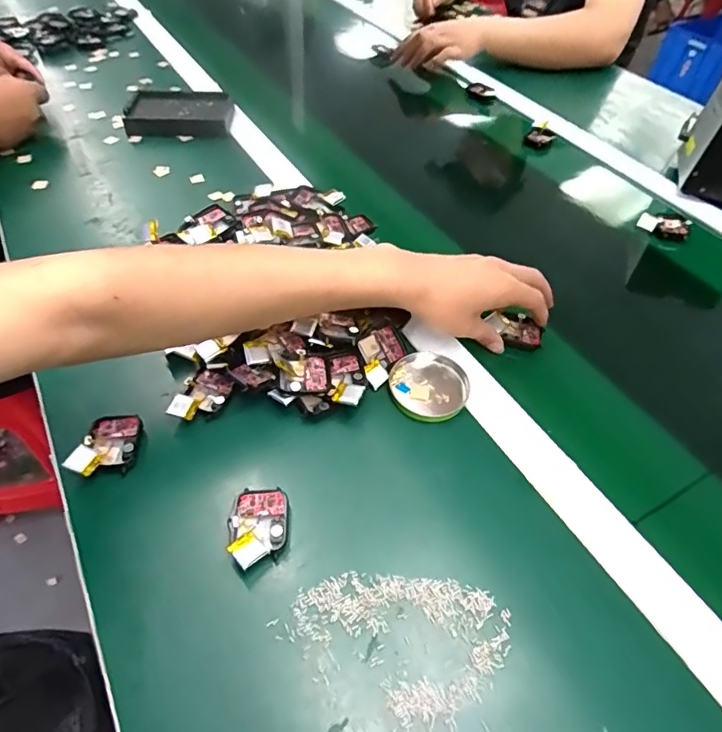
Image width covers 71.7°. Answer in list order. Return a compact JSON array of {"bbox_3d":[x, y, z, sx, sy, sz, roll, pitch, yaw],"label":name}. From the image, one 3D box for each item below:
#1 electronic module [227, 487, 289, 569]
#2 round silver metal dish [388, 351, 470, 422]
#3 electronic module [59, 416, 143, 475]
[{"bbox_3d":[-0.069,0.107,0.332,0.037,0.019,0.053,1,50,-4],"label":"electronic module"},{"bbox_3d":[0.058,0.016,0.421,0.064,0.007,0.064,2,50,-3],"label":"round silver metal dish"},{"bbox_3d":[-0.184,0.060,0.368,0.038,0.023,0.051,10,50,3],"label":"electronic module"}]

